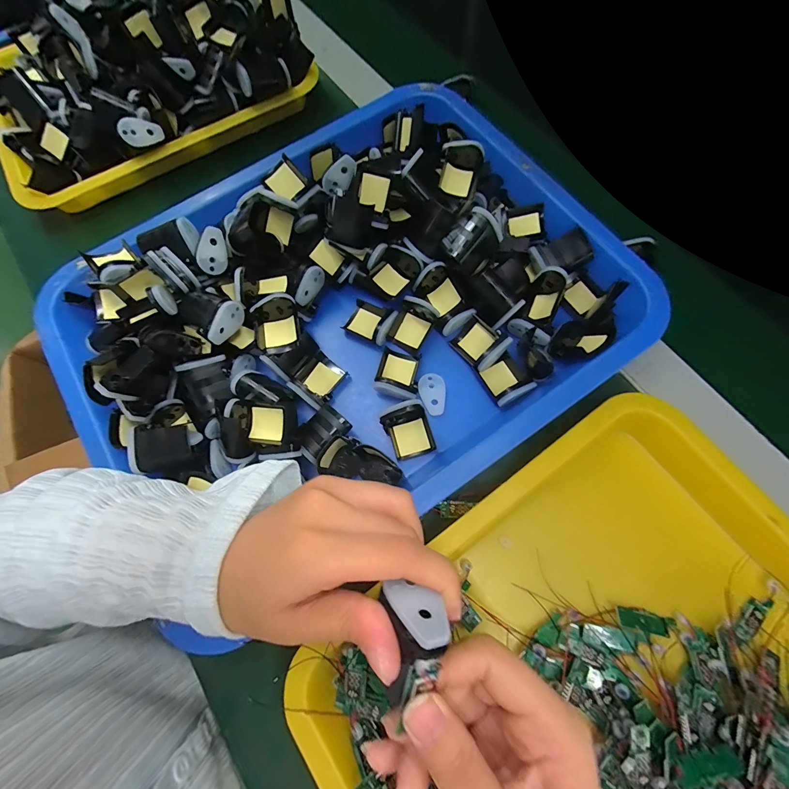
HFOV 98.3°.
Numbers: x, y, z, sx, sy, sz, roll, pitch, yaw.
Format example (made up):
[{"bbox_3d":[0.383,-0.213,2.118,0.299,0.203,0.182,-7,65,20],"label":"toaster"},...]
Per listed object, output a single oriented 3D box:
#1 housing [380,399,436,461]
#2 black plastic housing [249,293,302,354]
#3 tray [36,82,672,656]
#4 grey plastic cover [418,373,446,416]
[{"bbox_3d":[0.011,0.028,0.269,0.035,0.017,0.041,-17,74,-3],"label":"housing"},{"bbox_3d":[-0.096,-0.054,0.274,0.033,0.025,0.042,-4,74,1],"label":"black plastic housing"},{"bbox_3d":[-0.045,-0.075,0.283,0.432,0.068,0.340,-34,76,-8],"label":"tray"},{"bbox_3d":[0.032,0.000,0.284,0.022,0.004,0.035,-8,74,-1],"label":"grey plastic cover"}]

